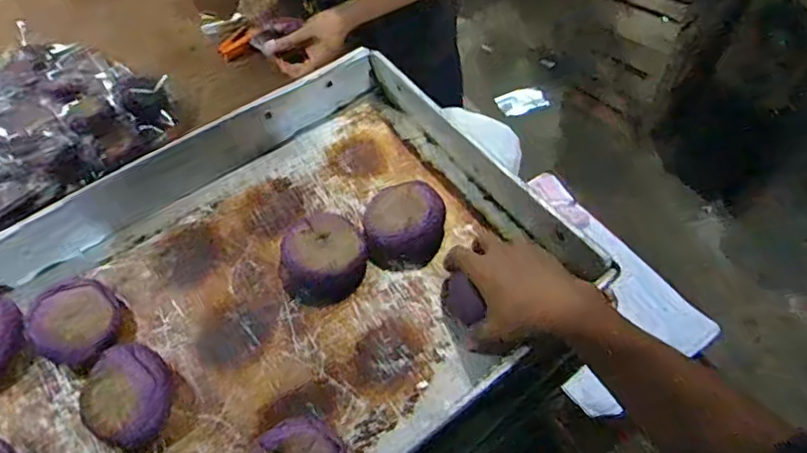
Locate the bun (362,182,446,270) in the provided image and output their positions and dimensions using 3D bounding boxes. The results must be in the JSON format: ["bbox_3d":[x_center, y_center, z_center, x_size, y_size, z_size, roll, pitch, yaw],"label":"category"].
[{"bbox_3d":[0.001,-0.002,0.589,0.082,0.038,0.081,-1,54,1],"label":"bun"}]

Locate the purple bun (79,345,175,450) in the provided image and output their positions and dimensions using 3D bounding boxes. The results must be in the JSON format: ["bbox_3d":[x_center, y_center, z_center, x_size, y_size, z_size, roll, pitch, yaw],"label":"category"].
[{"bbox_3d":[-0.245,0.150,0.510,0.074,0.039,0.079,-1,54,1],"label":"purple bun"}]

